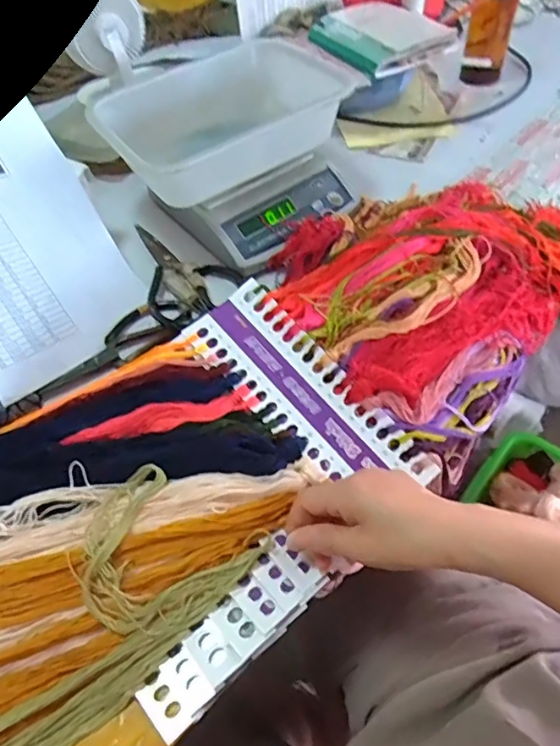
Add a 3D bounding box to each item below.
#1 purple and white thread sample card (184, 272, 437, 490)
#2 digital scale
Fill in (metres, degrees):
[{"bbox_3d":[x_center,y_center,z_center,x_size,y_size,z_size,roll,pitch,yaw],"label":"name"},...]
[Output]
[{"bbox_3d":[0.021,0.020,0.468,0.082,0.007,0.233,-40,76,-13],"label":"purple and white thread sample card"},{"bbox_3d":[-0.050,-0.263,0.650,0.262,0.127,0.240,-35,60,-20],"label":"digital scale"}]

